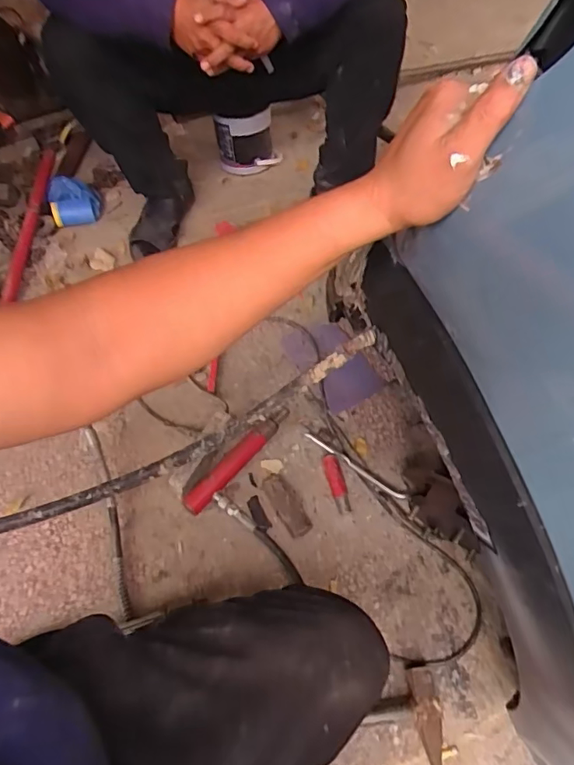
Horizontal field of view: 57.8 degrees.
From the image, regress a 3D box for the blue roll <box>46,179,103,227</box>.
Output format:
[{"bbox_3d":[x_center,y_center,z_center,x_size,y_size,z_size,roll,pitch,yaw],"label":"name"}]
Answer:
[{"bbox_3d":[-0.550,-0.465,1.349,0.124,0.083,0.105,-13,58,-7],"label":"blue roll"}]

